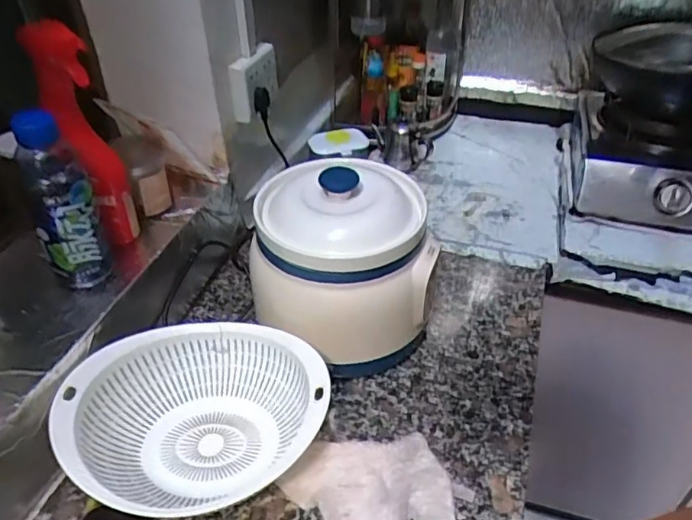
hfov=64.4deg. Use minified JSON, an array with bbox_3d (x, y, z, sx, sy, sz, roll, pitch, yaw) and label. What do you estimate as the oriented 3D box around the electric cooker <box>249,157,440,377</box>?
[{"bbox_3d":[-0.006,0.011,0.710,0.213,0.232,0.194,-1,39,1],"label":"electric cooker"}]

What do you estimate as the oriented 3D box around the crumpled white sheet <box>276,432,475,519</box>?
[{"bbox_3d":[0.031,0.238,0.587,0.161,0.031,0.129,-20,43,-22],"label":"crumpled white sheet"}]

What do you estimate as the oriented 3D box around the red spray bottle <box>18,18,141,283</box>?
[{"bbox_3d":[-0.298,-0.124,0.648,0.061,0.287,0.112,-24,44,-26],"label":"red spray bottle"}]

